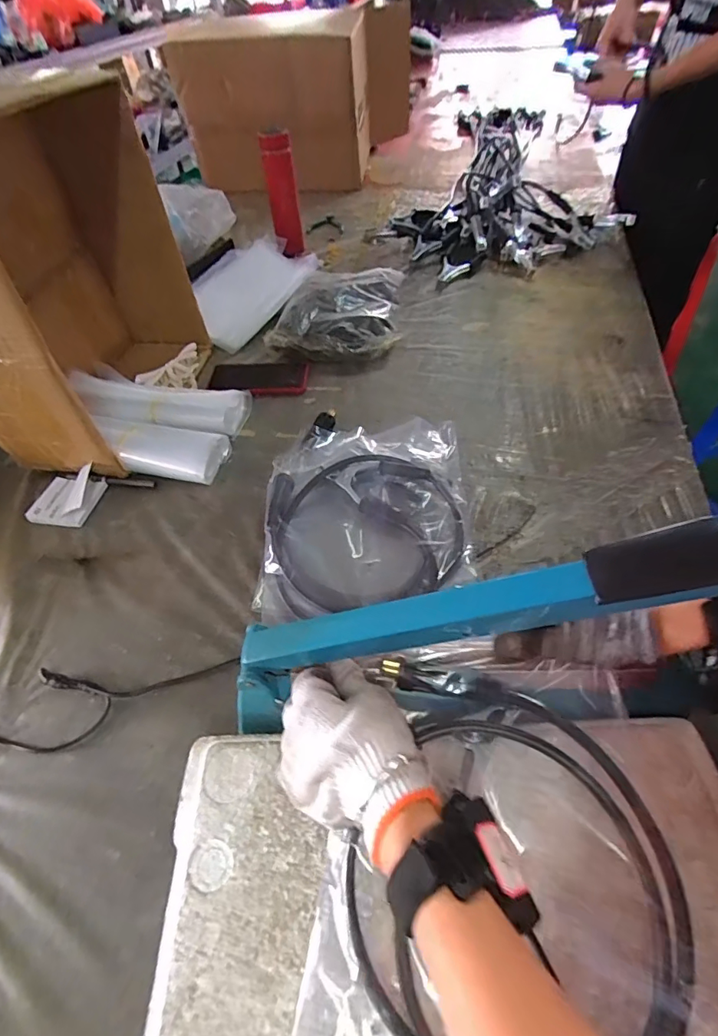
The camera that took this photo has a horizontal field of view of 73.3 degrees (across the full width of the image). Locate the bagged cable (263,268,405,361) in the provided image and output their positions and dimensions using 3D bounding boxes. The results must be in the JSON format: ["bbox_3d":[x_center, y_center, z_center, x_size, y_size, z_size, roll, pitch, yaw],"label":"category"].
[{"bbox_3d":[-0.035,-0.389,0.907,0.226,0.073,0.264,5,50,9],"label":"bagged cable"}]

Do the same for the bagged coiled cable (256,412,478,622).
[{"bbox_3d":[0.008,-0.028,0.617,0.241,0.046,0.309,-4,49,2],"label":"bagged coiled cable"}]

